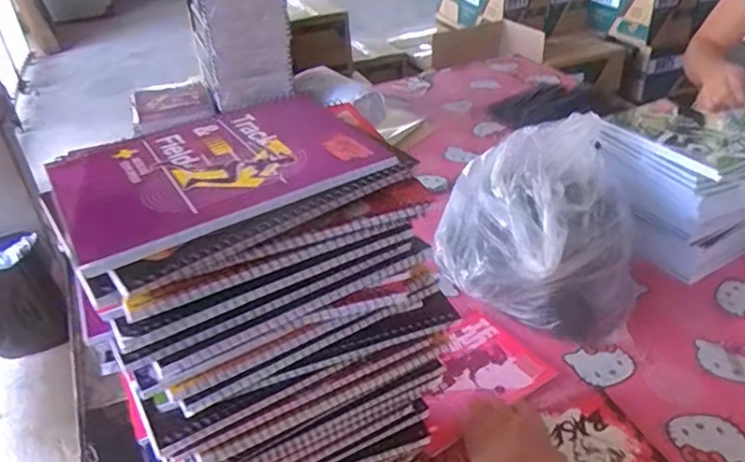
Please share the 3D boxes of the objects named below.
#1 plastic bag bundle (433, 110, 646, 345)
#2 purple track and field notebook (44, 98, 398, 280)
[{"bbox_3d":[0.236,-0.013,0.837,0.284,0.194,0.292,12,37,21],"label":"plastic bag bundle"},{"bbox_3d":[-0.101,-0.046,0.405,0.208,0.021,0.158,-23,38,-23],"label":"purple track and field notebook"}]

